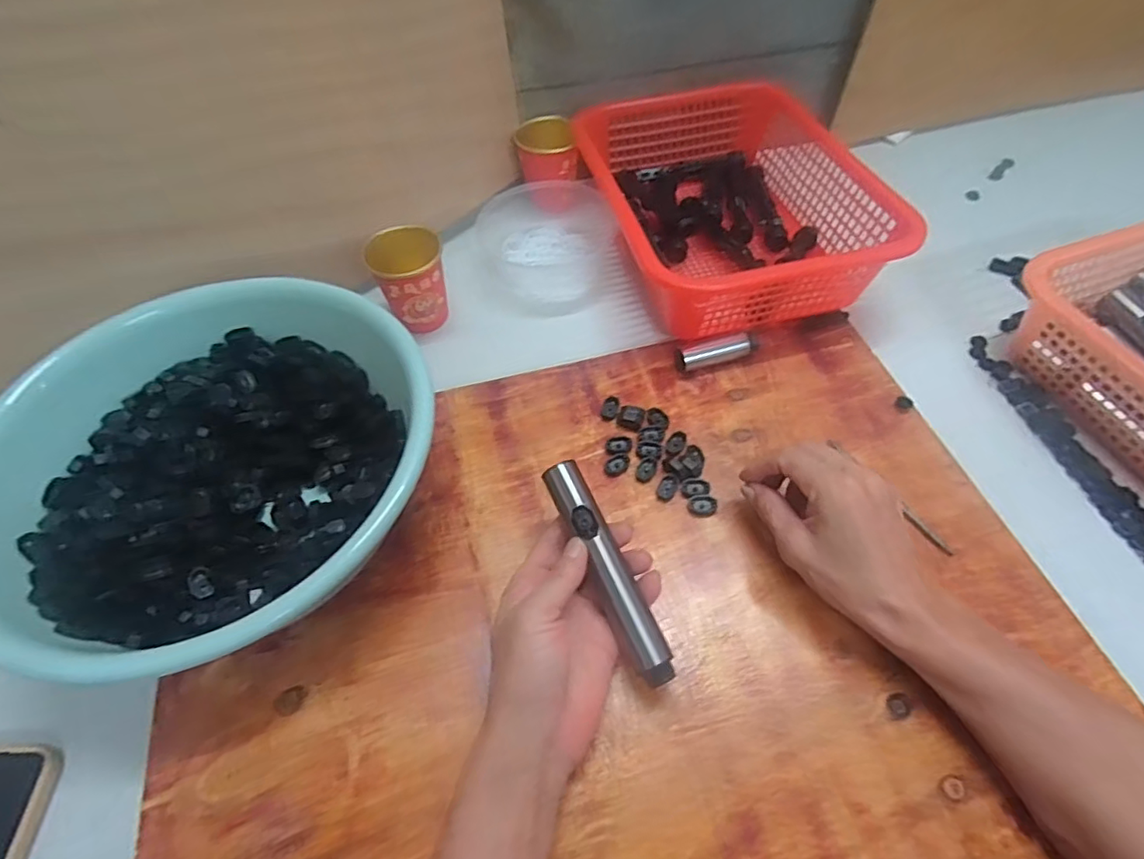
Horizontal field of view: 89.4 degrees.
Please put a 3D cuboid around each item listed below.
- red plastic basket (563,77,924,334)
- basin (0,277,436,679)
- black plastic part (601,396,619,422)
[{"bbox_3d":[0.152,-0.236,0.600,0.241,0.090,0.312,-14,56,-7],"label":"red plastic basket"},{"bbox_3d":[-0.247,0.030,0.418,0.264,0.105,0.286,-1,55,2],"label":"basin"},{"bbox_3d":[0.033,-0.019,0.502,0.015,0.007,0.024,10,56,9],"label":"black plastic part"}]

